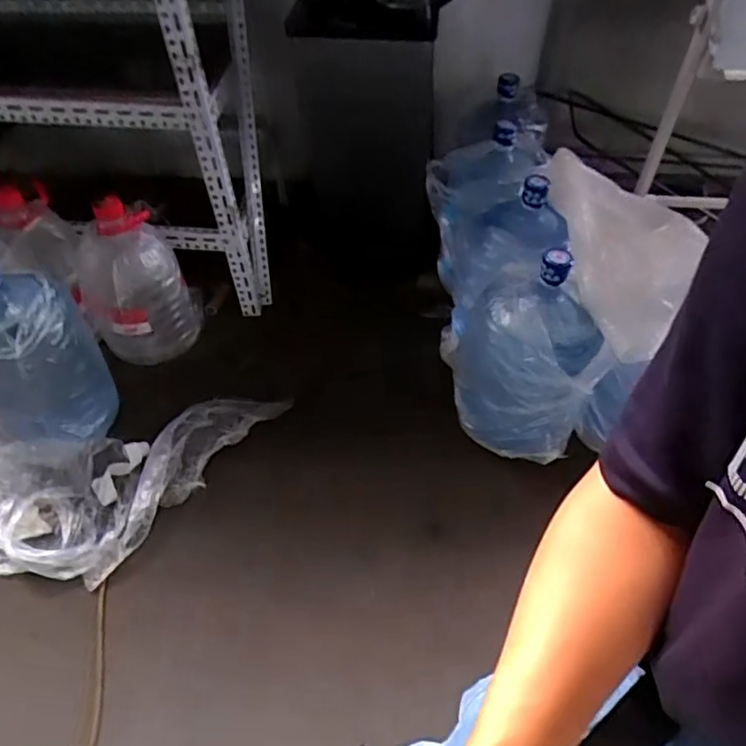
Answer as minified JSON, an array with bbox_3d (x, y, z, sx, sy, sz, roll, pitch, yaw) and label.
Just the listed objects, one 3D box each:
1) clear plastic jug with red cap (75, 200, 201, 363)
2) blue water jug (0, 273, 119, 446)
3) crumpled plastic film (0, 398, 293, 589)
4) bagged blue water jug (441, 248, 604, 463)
[{"bbox_3d":[-0.588,-0.222,1.539,0.269,0.423,0.214,-19,52,-16],"label":"clear plastic jug with red cap"},{"bbox_3d":[-0.746,-0.027,1.291,0.271,0.422,0.209,-1,49,-1],"label":"blue water jug"},{"bbox_3d":[-0.559,0.253,1.318,0.795,0.103,0.354,-17,51,-15],"label":"crumpled plastic film"},{"bbox_3d":[0.323,-0.042,1.313,0.333,0.435,0.257,20,52,16],"label":"bagged blue water jug"}]

